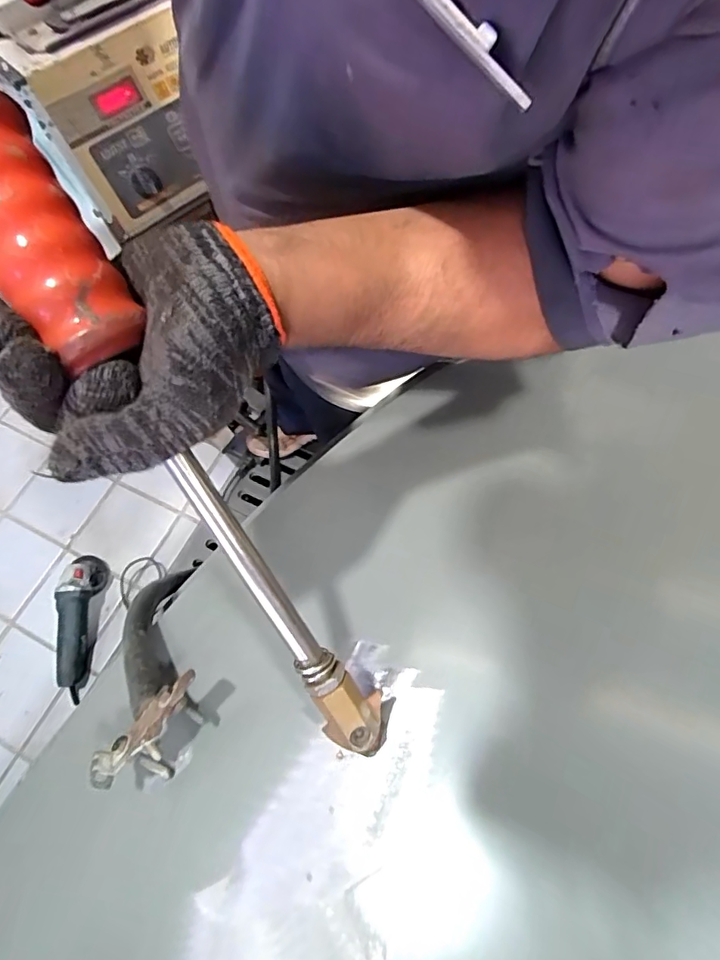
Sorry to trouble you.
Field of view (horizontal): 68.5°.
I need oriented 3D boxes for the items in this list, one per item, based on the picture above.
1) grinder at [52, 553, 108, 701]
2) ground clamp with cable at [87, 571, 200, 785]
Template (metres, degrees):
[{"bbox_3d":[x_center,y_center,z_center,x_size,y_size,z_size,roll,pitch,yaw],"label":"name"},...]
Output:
[{"bbox_3d":[-0.669,0.338,1.238,0.091,0.090,0.334,-2,66,0],"label":"grinder"},{"bbox_3d":[-0.146,0.135,0.381,0.075,0.058,0.151,-20,31,-7],"label":"ground clamp with cable"}]

